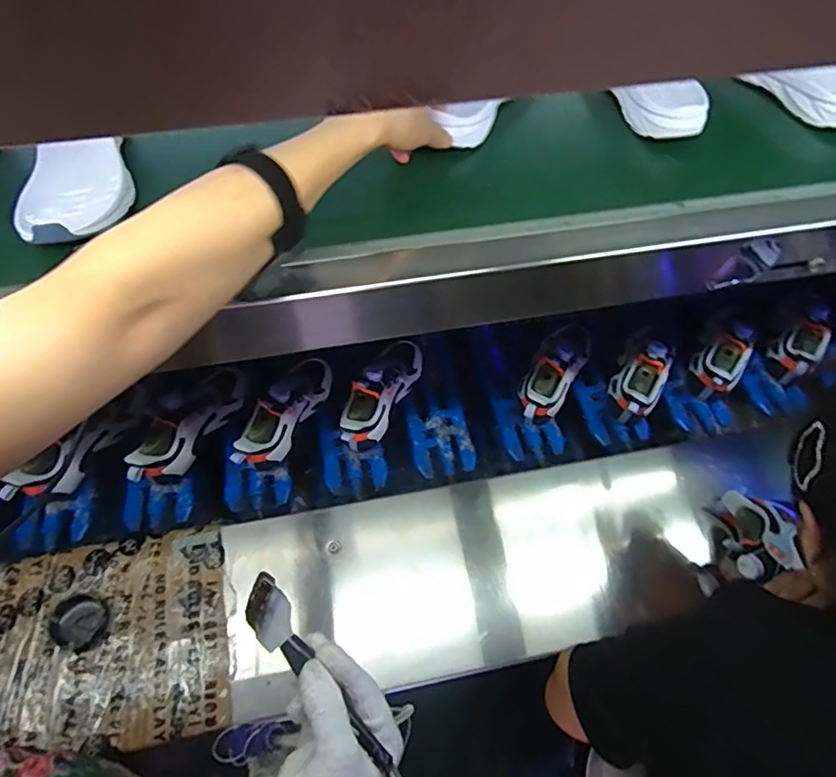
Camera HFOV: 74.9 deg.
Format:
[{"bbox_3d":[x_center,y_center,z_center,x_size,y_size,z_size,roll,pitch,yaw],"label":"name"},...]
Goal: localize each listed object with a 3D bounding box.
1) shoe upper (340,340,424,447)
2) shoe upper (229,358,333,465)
[{"bbox_3d":[-0.057,-0.004,0.826,0.079,0.091,0.218,22,43,11],"label":"shoe upper"},{"bbox_3d":[-0.200,0.030,0.798,0.070,0.095,0.213,21,41,11],"label":"shoe upper"}]

